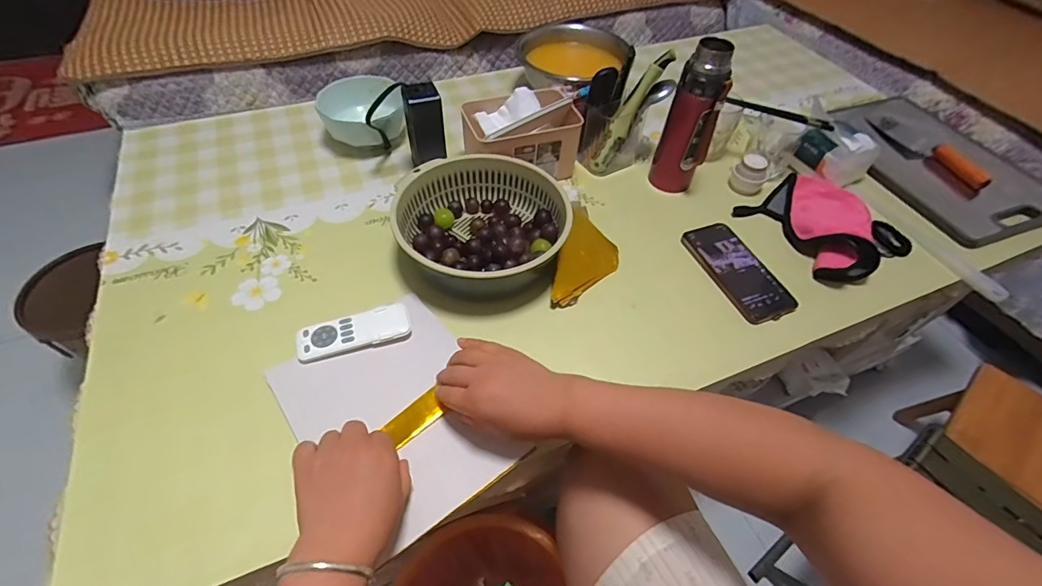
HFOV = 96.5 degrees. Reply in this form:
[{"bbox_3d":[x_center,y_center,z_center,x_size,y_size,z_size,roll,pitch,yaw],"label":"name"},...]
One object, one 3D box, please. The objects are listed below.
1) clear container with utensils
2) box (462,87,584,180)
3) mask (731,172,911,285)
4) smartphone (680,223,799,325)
[{"bbox_3d":[0.161,-0.277,0.740,0.124,0.160,0.104,11,52,7],"label":"clear container with utensils"},{"bbox_3d":[-0.003,-0.246,0.725,0.173,0.084,0.129,-16,54,-14],"label":"box"},{"bbox_3d":[0.443,-0.107,0.676,0.166,0.047,0.191,-26,57,-20],"label":"mask"},{"bbox_3d":[0.294,-0.032,0.632,0.074,0.013,0.163,-17,54,-15],"label":"smartphone"}]

